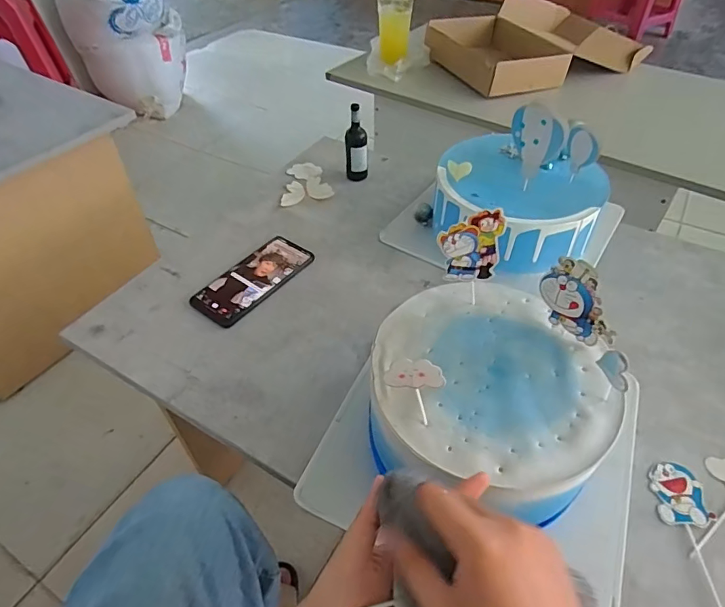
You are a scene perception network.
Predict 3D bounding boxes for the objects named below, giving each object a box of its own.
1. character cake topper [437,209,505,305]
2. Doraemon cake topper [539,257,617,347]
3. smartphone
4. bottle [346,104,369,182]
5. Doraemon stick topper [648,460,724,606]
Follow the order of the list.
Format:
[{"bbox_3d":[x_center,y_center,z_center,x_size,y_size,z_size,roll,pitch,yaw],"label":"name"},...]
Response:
[{"bbox_3d":[0.089,-0.038,0.408,0.050,0.091,0.005,0,41,2],"label":"character cake topper"},{"bbox_3d":[0.175,0.000,0.385,0.006,0.068,0.067,-35,55,-27],"label":"Doraemon cake topper"},{"bbox_3d":[-0.139,-0.032,0.613,0.076,0.010,0.156,29,54,25],"label":"smartphone"},{"bbox_3d":[-0.010,-0.245,0.740,0.034,0.109,0.031,-5,47,-4],"label":"bottle"},{"bbox_3d":[0.272,0.191,0.394,0.043,0.004,0.128,6,47,7],"label":"Doraemon stick topper"}]

